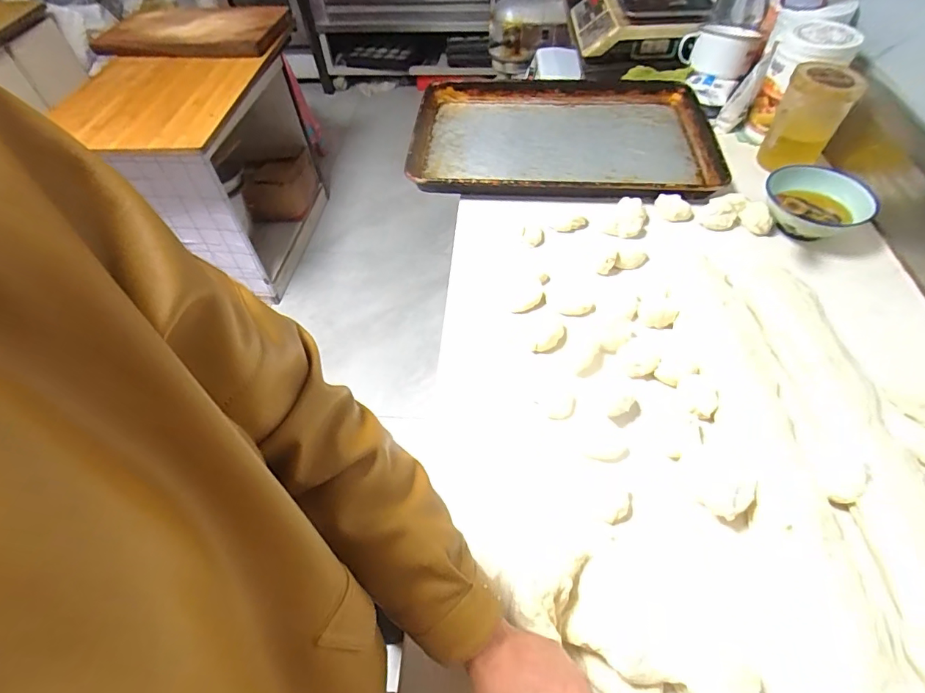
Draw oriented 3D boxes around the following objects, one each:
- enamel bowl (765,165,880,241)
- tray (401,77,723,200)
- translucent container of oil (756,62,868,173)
[{"bbox_3d":[0.594,-0.237,0.774,0.144,0.064,0.131,-2,53,3],"label":"enamel bowl"},{"bbox_3d":[0.201,-0.446,0.981,0.604,0.044,0.418,4,54,8],"label":"tray"},{"bbox_3d":[0.624,-0.416,0.838,0.108,0.146,0.090,14,56,15],"label":"translucent container of oil"}]

